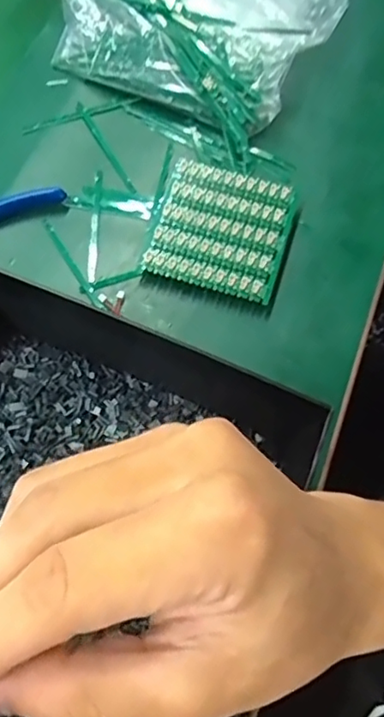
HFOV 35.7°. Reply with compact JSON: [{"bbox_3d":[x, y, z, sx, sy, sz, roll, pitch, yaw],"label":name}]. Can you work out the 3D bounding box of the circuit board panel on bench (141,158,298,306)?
[{"bbox_3d":[0.019,-0.081,0.377,0.079,0.016,0.082,16,67,7],"label":"circuit board panel on bench"}]

